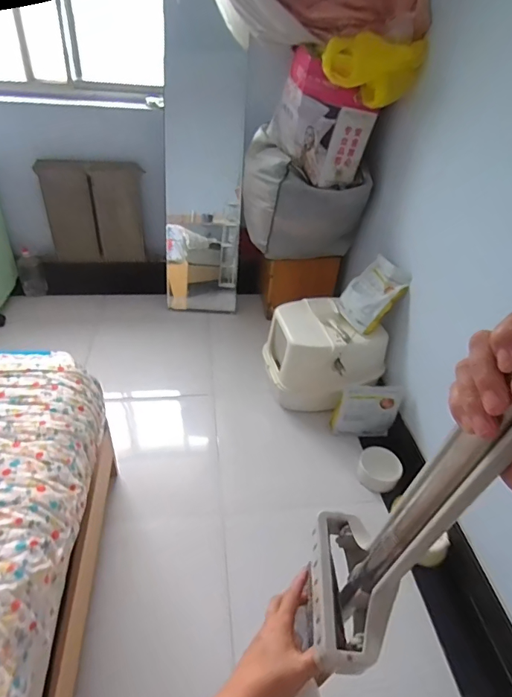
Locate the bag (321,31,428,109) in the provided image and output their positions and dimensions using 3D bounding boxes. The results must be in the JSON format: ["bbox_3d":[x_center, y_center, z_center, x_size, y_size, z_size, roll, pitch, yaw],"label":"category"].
[{"bbox_3d":[0.409,-1.005,1.582,0.373,0.203,0.103,29,44,27],"label":"bag"}]

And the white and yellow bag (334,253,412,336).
[{"bbox_3d":[0.502,-0.242,1.914,0.315,0.129,0.286,-44,35,7],"label":"white and yellow bag"}]

